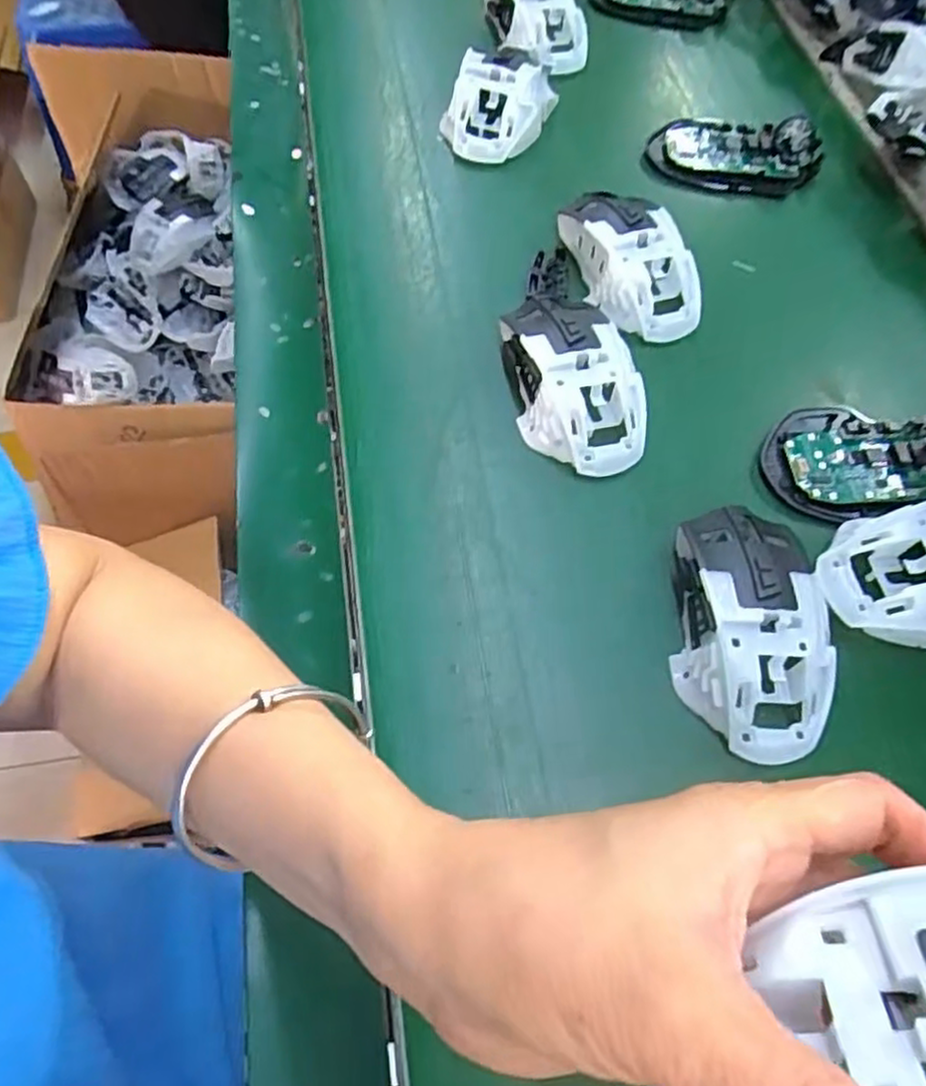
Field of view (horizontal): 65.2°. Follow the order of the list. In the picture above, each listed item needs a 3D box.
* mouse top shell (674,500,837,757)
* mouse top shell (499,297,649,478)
[{"bbox_3d":[0.129,0.033,0.321,0.063,0.033,0.113,7,62,3],"label":"mouse top shell"},{"bbox_3d":[0.059,-0.091,0.389,0.063,0.039,0.109,-7,62,-5],"label":"mouse top shell"}]

